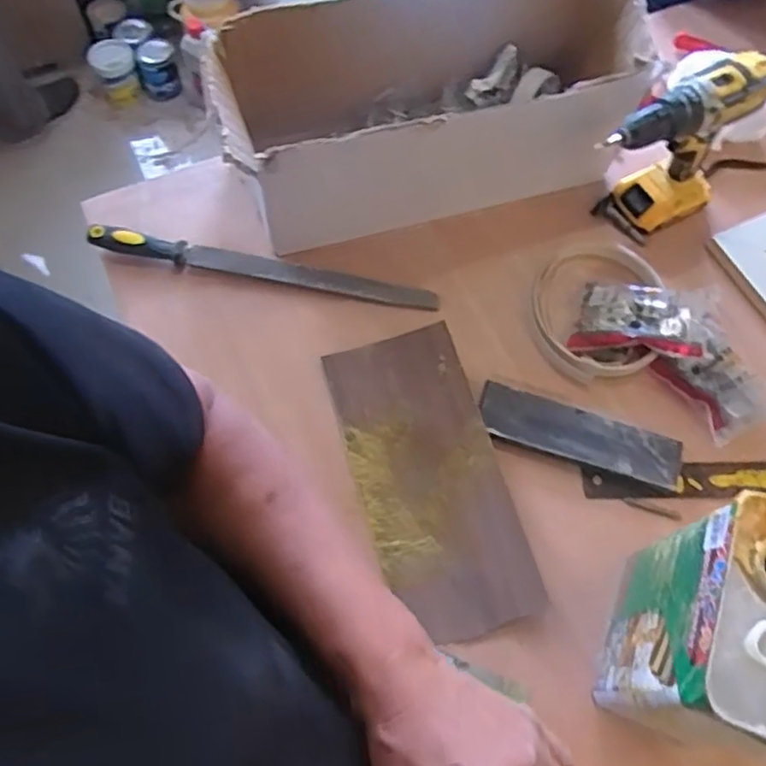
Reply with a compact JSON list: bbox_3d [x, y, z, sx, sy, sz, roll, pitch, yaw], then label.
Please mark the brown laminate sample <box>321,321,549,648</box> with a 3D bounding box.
[{"bbox_3d":[0.047,0.096,0.711,0.144,0.007,0.316,-17,71,-2],"label":"brown laminate sample"}]

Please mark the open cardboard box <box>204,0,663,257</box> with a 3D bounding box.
[{"bbox_3d":[0.054,-0.326,0.810,0.475,0.172,0.211,-14,67,-8],"label":"open cardboard box"}]

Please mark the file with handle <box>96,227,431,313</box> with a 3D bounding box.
[{"bbox_3d":[-0.138,-0.134,0.786,0.403,0.017,0.033,9,66,2],"label":"file with handle"}]

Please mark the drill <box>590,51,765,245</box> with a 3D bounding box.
[{"bbox_3d":[0.317,-0.248,0.774,0.193,0.199,0.080,-33,71,-16],"label":"drill"}]

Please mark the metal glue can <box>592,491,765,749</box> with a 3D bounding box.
[{"bbox_3d":[0.276,0.205,0.556,0.119,0.221,0.160,21,67,7],"label":"metal glue can"}]

